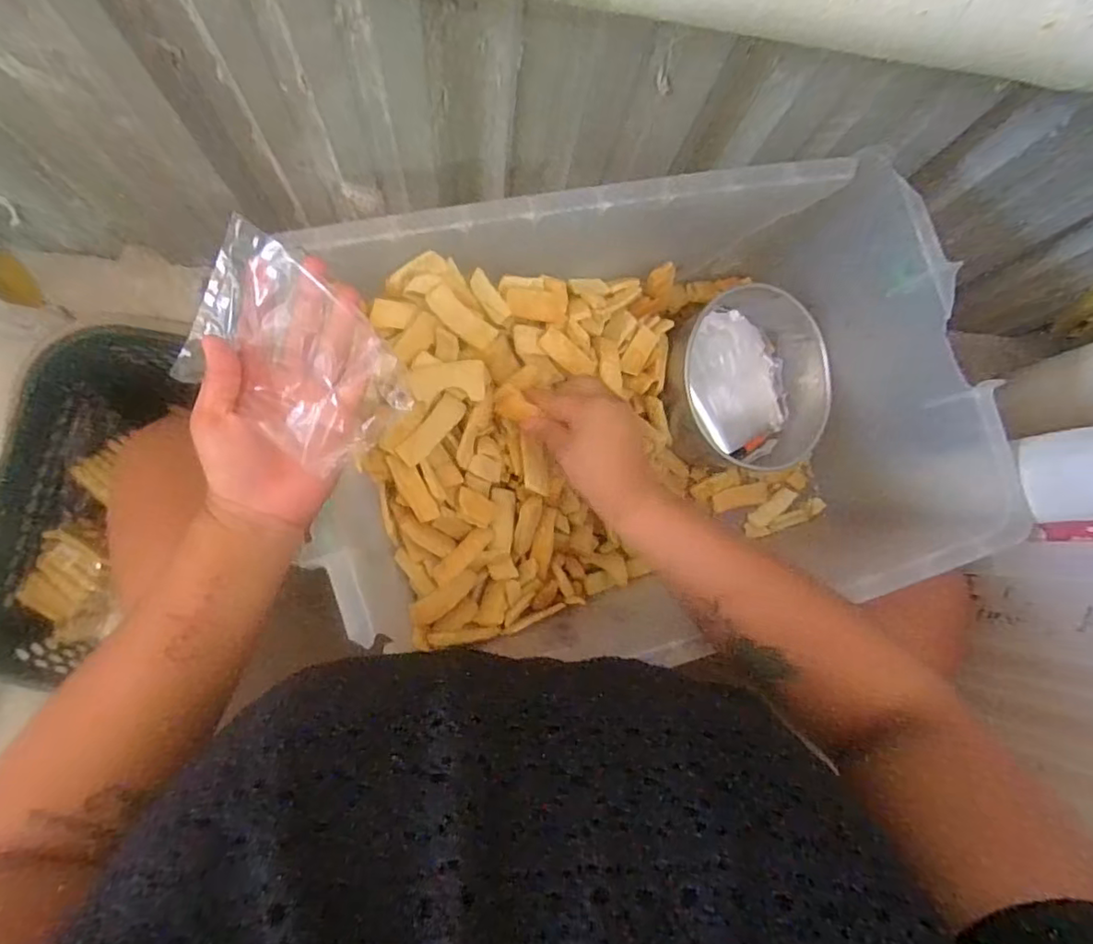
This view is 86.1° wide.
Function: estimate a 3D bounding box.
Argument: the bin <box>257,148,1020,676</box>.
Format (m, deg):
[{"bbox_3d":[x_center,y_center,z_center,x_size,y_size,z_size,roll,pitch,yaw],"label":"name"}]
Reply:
[{"bbox_3d":[0.082,-0.041,0.487,0.448,0.193,0.300,-10,85,-8],"label":"bin"}]

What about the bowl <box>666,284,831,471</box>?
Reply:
[{"bbox_3d":[0.186,-0.089,0.568,0.156,0.087,0.156,1,83,-7],"label":"bowl"}]

